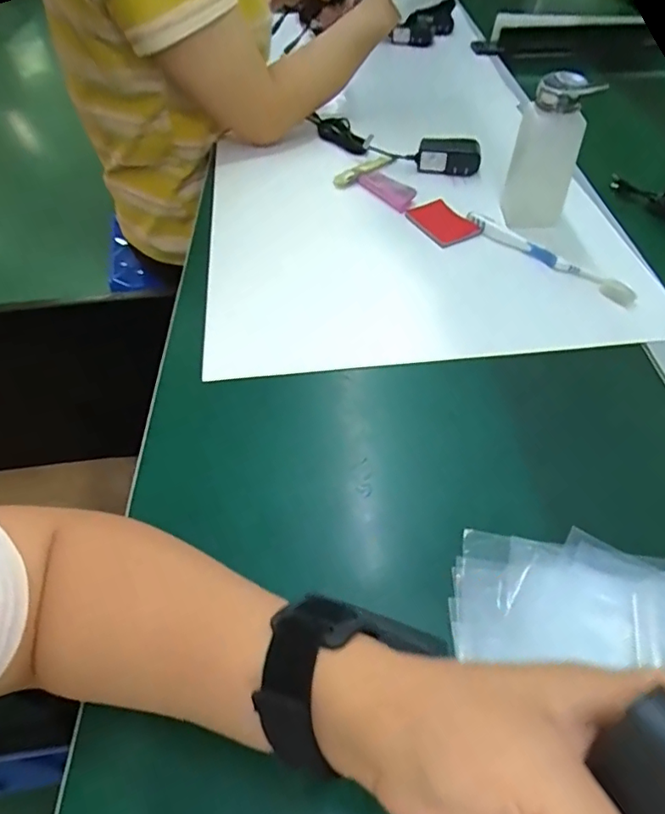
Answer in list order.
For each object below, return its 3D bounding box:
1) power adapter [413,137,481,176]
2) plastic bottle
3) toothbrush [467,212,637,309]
[{"bbox_3d":[0.139,-0.299,0.642,0.074,0.032,0.039,13,51,13],"label":"power adapter"},{"bbox_3d":[0.209,-0.247,0.528,0.055,0.132,0.039,-2,49,0],"label":"plastic bottle"},{"bbox_3d":[0.207,-0.148,0.523,0.023,0.012,0.186,-34,56,-25],"label":"toothbrush"}]

